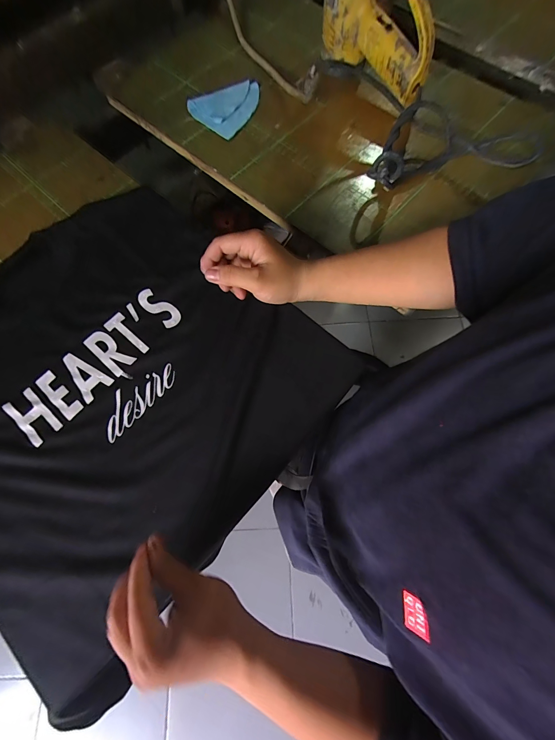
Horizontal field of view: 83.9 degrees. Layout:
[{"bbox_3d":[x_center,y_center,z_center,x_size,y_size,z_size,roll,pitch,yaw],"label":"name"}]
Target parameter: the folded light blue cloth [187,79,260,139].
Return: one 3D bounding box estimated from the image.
[{"bbox_3d":[-0.072,-0.407,0.470,0.090,0.012,0.113,34,75,12],"label":"folded light blue cloth"}]

